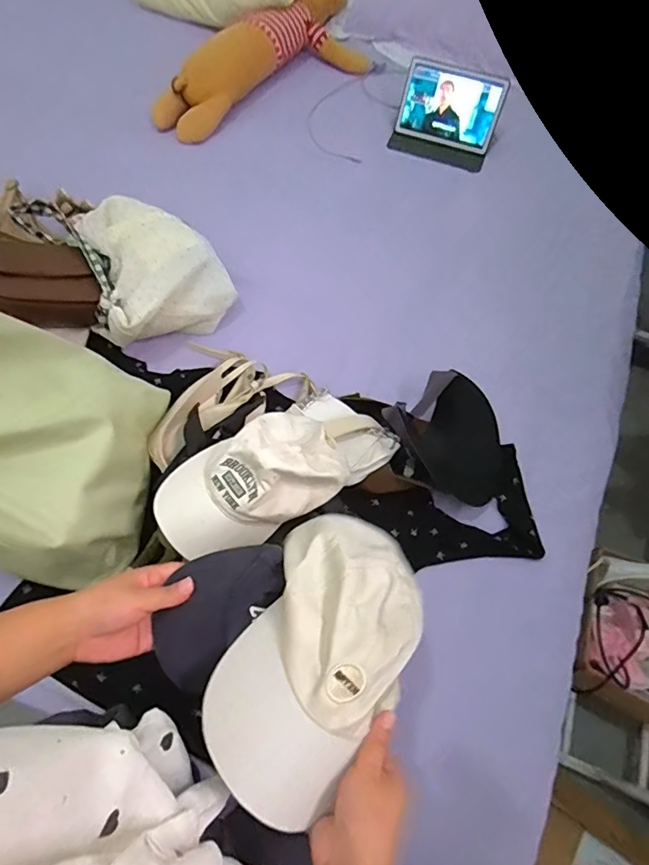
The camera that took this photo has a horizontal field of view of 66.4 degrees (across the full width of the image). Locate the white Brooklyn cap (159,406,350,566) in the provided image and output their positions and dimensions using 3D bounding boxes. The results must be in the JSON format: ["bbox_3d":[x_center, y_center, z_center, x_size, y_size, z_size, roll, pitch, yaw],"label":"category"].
[{"bbox_3d":[-0.100,0.056,0.666,0.263,0.105,0.139,-24,70,-13],"label":"white Brooklyn cap"}]

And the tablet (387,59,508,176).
[{"bbox_3d":[0.301,-0.778,1.220,0.240,0.200,0.036,21,24,7],"label":"tablet"}]

